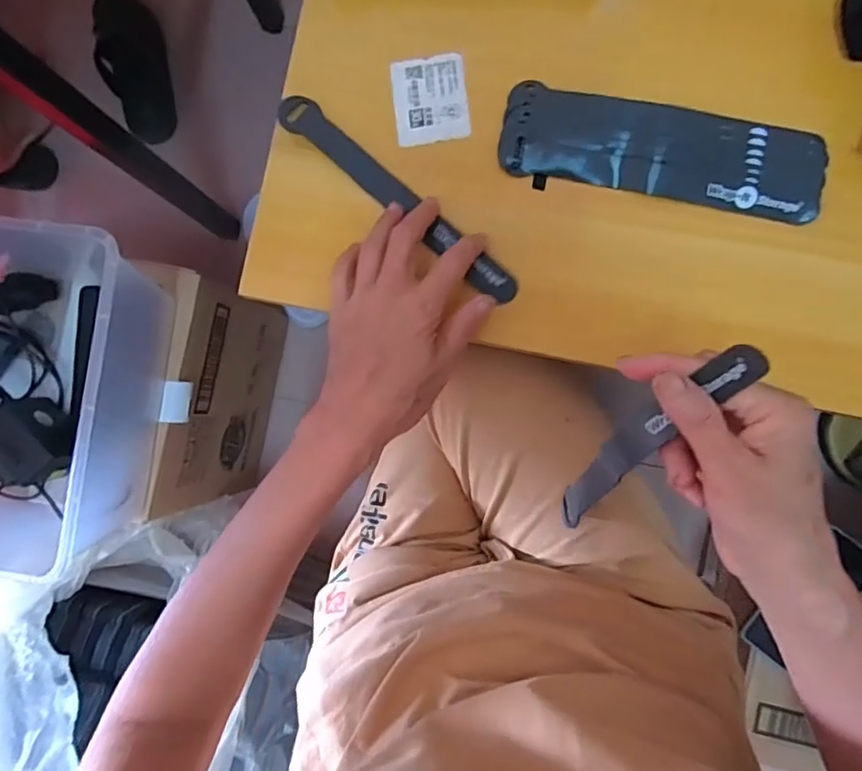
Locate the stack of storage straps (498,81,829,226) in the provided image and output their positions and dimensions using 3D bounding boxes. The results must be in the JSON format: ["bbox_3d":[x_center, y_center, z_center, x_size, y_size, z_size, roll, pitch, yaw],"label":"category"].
[{"bbox_3d":[0.147,-0.150,0.361,0.199,0.014,0.062,10,89,5],"label":"stack of storage straps"}]

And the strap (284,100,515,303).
[{"bbox_3d":[-0.021,-0.122,0.369,0.196,0.013,0.022,42,92,5],"label":"strap"}]

